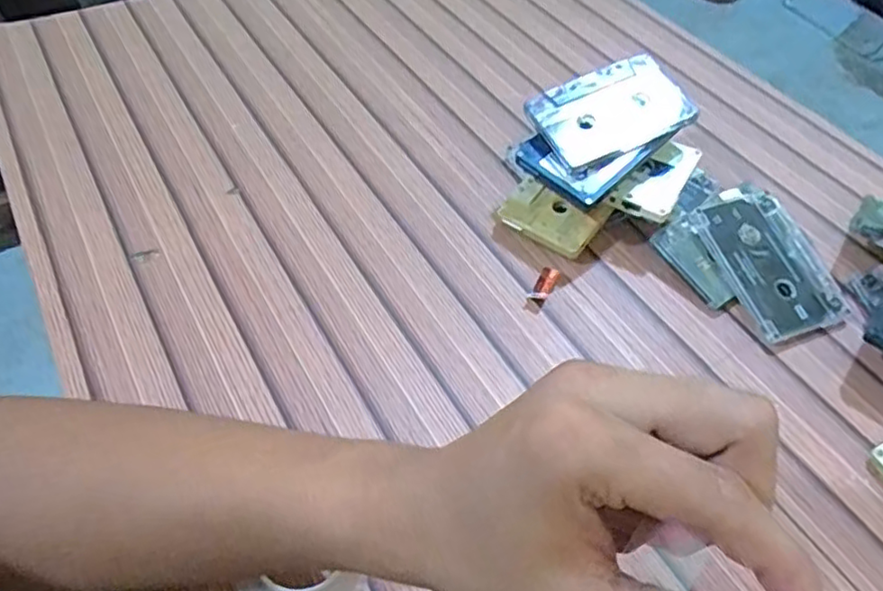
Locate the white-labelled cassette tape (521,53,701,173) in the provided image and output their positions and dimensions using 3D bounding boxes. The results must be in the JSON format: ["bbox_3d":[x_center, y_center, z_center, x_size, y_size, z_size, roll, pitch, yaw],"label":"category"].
[{"bbox_3d":[0.115,-0.124,0.424,0.101,0.017,0.064,-26,81,-7],"label":"white-labelled cassette tape"}]

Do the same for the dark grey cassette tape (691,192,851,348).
[{"bbox_3d":[0.216,-0.023,0.414,0.068,0.009,0.103,-18,68,-13],"label":"dark grey cassette tape"}]

